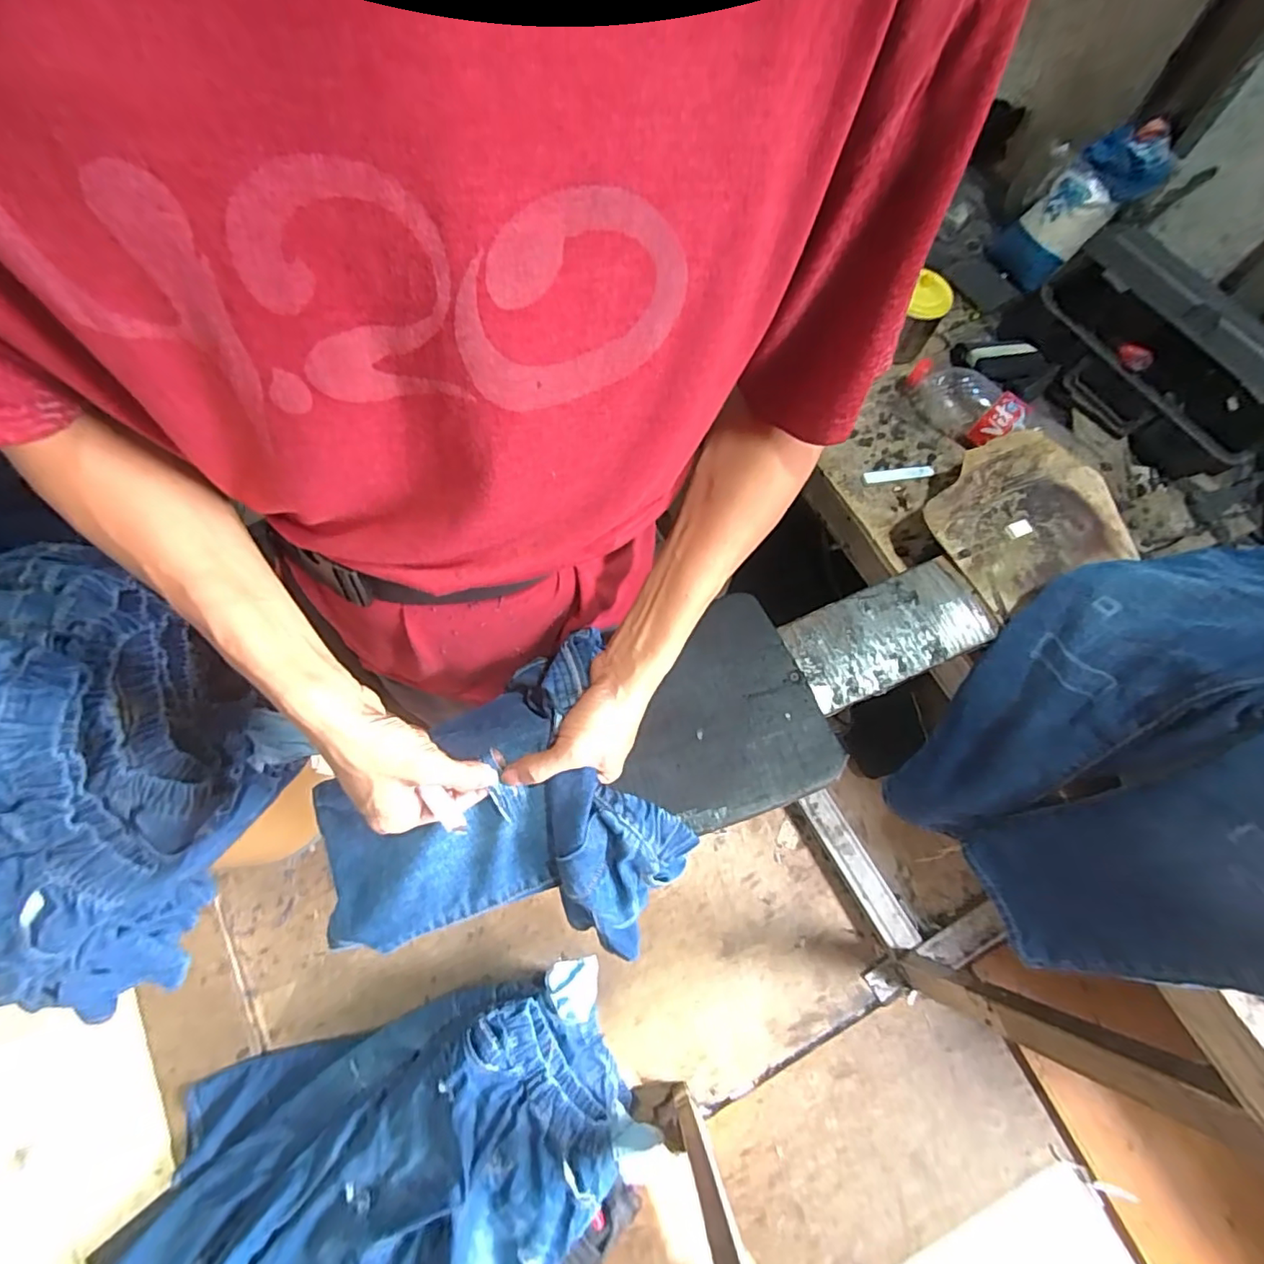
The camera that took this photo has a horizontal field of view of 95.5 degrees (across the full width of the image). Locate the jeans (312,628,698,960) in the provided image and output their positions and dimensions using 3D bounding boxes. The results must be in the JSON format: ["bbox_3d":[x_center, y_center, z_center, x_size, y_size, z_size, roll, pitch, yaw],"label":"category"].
[{"bbox_3d":[-0.112,0.161,0.456,0.280,0.106,0.231,-25,69,-10],"label":"jeans"}]

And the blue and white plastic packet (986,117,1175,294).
[{"bbox_3d":[0.564,-0.535,0.726,0.048,0.186,0.097,-31,87,-48],"label":"blue and white plastic packet"}]

